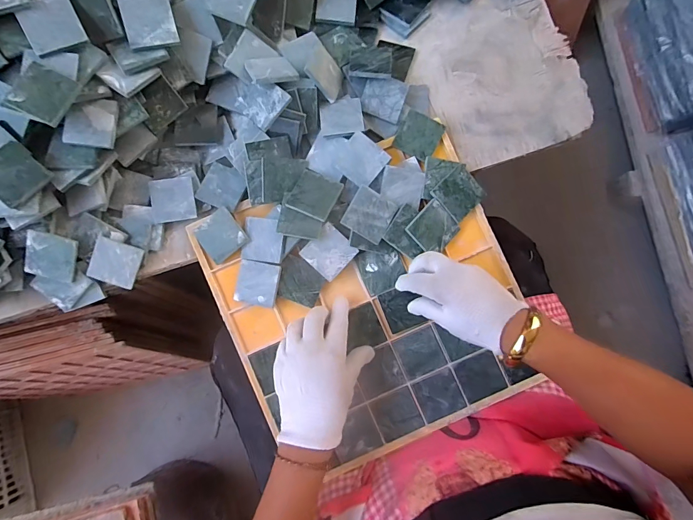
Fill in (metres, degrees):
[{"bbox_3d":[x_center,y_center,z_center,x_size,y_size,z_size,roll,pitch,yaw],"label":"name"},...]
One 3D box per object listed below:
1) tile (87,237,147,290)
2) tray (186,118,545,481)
[{"bbox_3d":[-0.265,0.005,0.419,0.048,0.005,0.051,22,98,-19],"label":"tile"},{"bbox_3d":[0.026,0.046,0.420,0.323,0.034,0.320,-24,90,1],"label":"tray"}]

